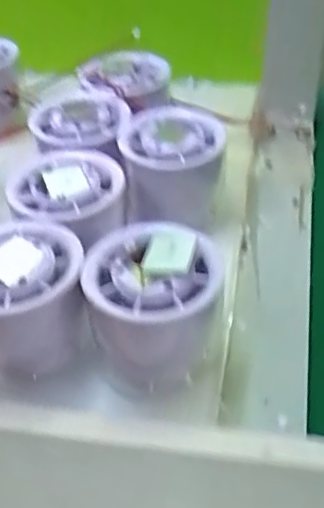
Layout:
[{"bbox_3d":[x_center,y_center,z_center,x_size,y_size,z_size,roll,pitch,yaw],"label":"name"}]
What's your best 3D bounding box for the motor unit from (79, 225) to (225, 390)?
[{"bbox_3d":[-0.003,0.021,0.264,0.055,0.055,0.058,-1,40,1],"label":"motor unit"}]

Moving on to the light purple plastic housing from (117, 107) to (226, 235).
[{"bbox_3d":[0.005,-0.042,0.348,0.059,0.062,0.060,0,42,6],"label":"light purple plastic housing"}]

